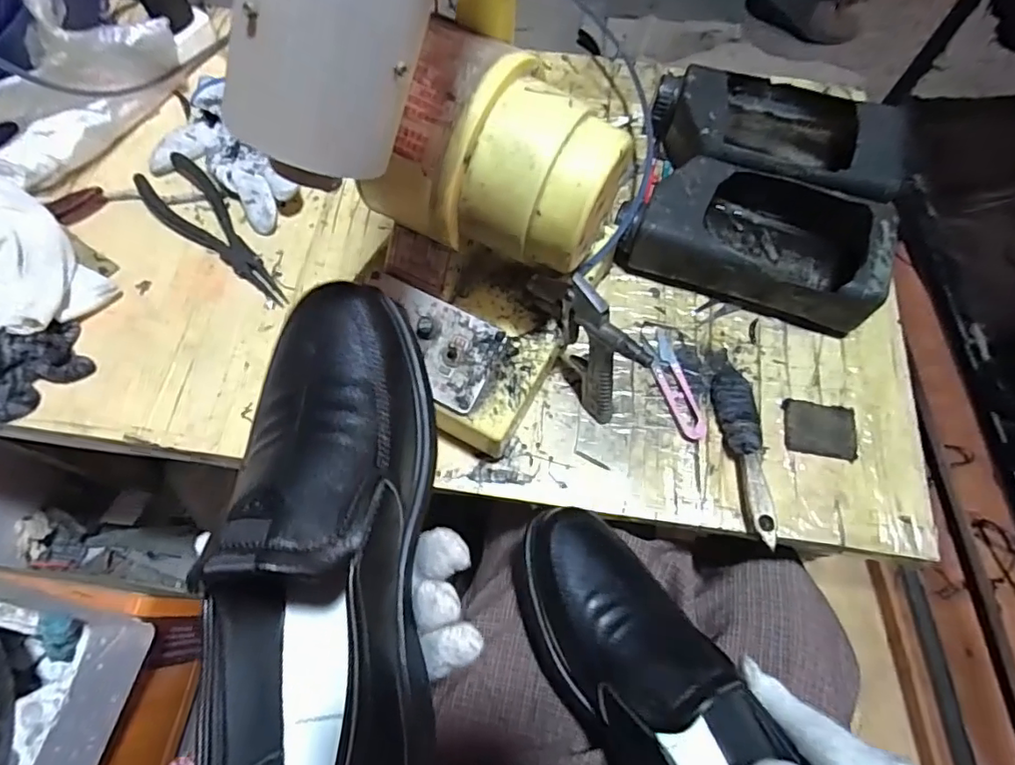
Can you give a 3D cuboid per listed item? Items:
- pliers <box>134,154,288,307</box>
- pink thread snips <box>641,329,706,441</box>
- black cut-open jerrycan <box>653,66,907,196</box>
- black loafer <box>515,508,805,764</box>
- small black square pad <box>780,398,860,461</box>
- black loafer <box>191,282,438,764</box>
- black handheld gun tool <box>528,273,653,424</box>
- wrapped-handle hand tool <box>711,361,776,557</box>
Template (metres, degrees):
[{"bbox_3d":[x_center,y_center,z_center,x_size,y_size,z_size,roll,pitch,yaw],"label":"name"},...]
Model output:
[{"bbox_3d":[-0.267,-0.134,0.520,0.056,0.012,0.198,-39,74,-15],"label":"pliers"},{"bbox_3d":[0.140,0.000,0.480,0.024,0.005,0.101,-11,69,-6],"label":"pink thread snips"},{"bbox_3d":[0.250,-0.234,0.552,0.220,0.073,0.135,16,69,5],"label":"black cut-open jerrycan"},{"bbox_3d":[0.090,0.193,0.347,0.095,0.086,0.253,-28,58,-12],"label":"black loafer"},{"bbox_3d":[0.255,0.038,0.464,0.056,0.010,0.045,8,68,2],"label":"small black square pad"},{"bbox_3d":[-0.082,0.066,0.253,0.083,0.088,0.238,2,72,0],"label":"black loafer"},{"bbox_3d":[0.057,-0.032,0.438,0.027,0.103,0.106,-32,72,-13],"label":"black handheld gun tool"},{"bbox_3d":[0.186,0.051,0.449,0.028,0.021,0.148,-1,68,-2],"label":"wrapped-handle hand tool"}]

